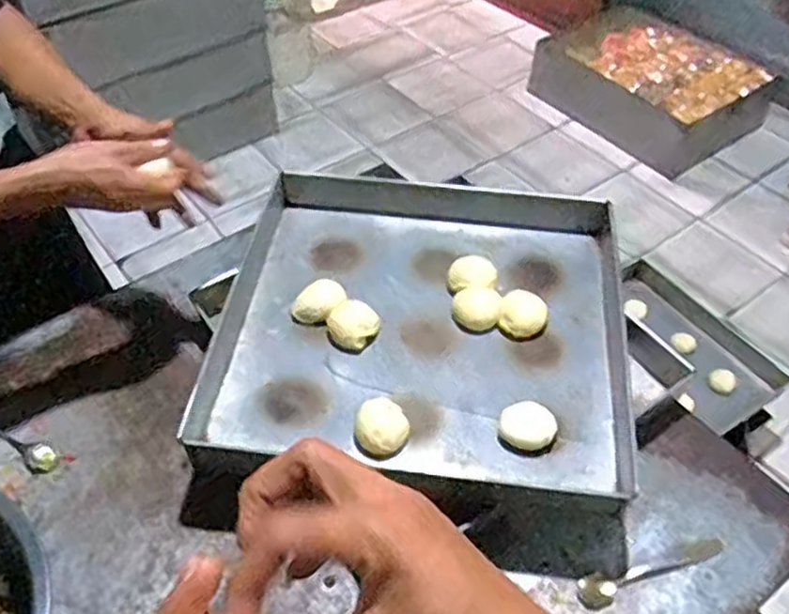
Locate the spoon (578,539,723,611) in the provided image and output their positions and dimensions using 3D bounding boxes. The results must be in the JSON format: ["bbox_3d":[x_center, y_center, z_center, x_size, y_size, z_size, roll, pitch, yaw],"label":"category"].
[{"bbox_3d":[0.266,0.270,0.761,0.168,0.021,0.029,-13,49,-14],"label":"spoon"}]

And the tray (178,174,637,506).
[{"bbox_3d":[0.035,0.011,0.908,0.478,0.051,0.472,7,47,5],"label":"tray"}]

